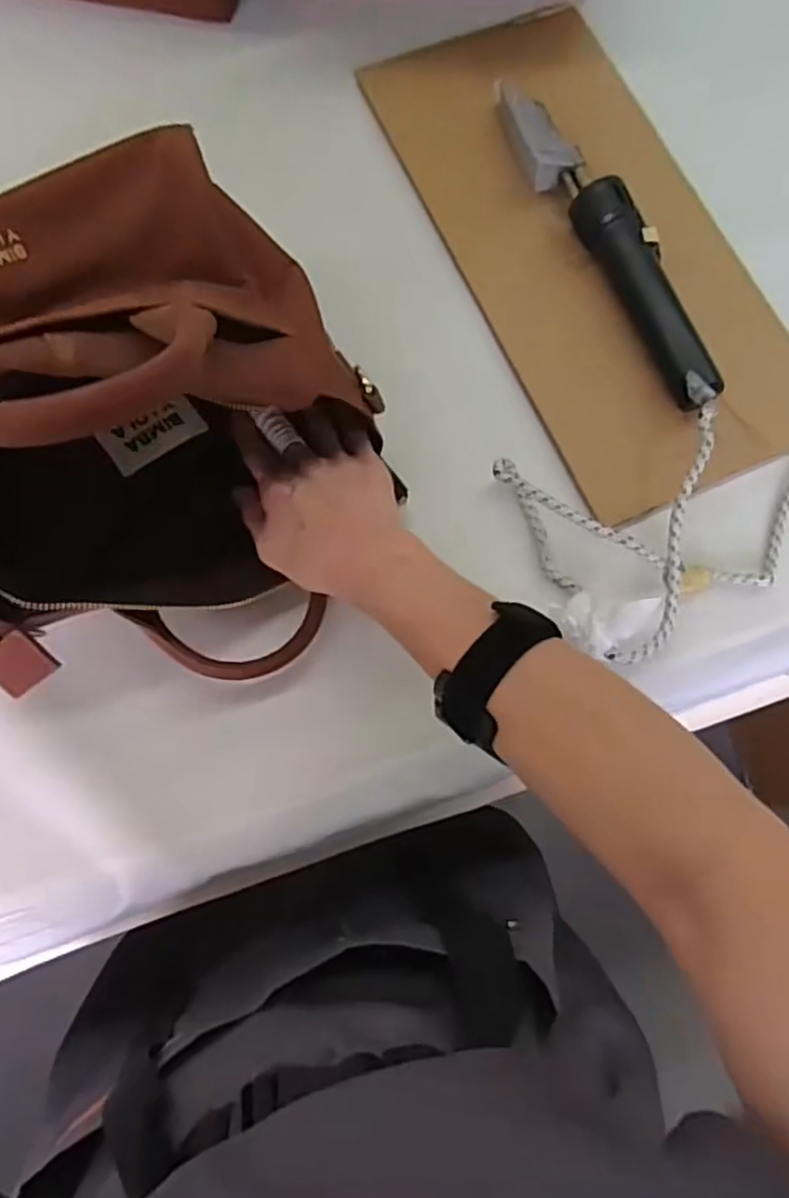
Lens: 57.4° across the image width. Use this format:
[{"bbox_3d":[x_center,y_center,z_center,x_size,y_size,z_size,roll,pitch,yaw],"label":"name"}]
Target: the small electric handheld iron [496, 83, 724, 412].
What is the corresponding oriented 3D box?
[{"bbox_3d":[0.142,-0.246,0.484,0.038,0.032,0.269,-27,78,-7],"label":"small electric handheld iron"}]

